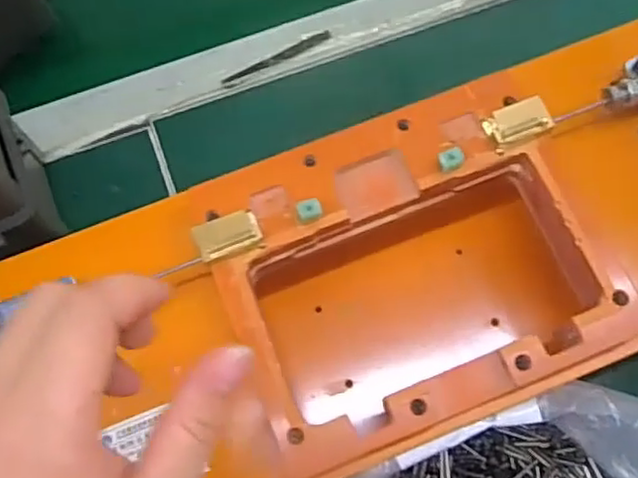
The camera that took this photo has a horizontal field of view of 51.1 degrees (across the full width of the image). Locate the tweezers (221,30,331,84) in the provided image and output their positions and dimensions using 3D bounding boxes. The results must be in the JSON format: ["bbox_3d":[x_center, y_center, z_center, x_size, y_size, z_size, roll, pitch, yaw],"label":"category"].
[{"bbox_3d":[-0.031,-0.137,0.507,0.088,0.004,0.010,-27,73,-7],"label":"tweezers"}]

